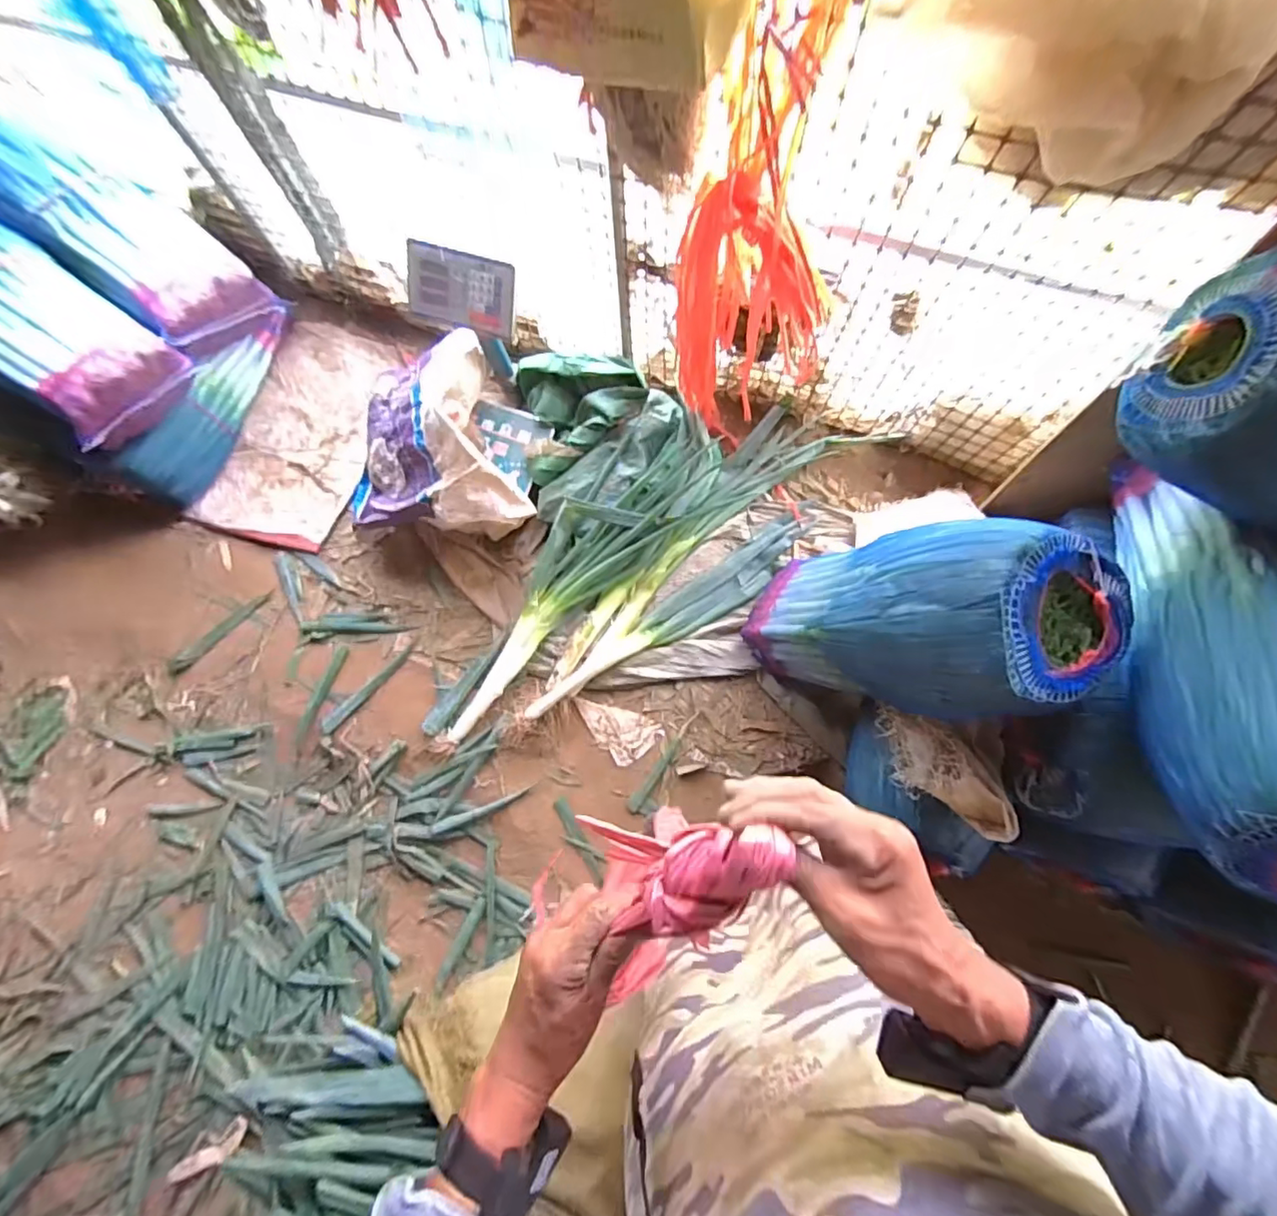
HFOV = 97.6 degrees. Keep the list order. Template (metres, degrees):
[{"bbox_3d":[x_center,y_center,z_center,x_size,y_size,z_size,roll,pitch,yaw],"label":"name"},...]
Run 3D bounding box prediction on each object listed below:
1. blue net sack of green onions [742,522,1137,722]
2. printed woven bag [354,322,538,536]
[{"bbox_3d":[0.432,0.024,1.003,0.247,0.652,0.289,15,81,-17],"label":"blue net sack of green onions"},{"bbox_3d":[-0.515,-0.384,1.322,0.455,0.284,0.459,-11,76,-1],"label":"printed woven bag"}]

